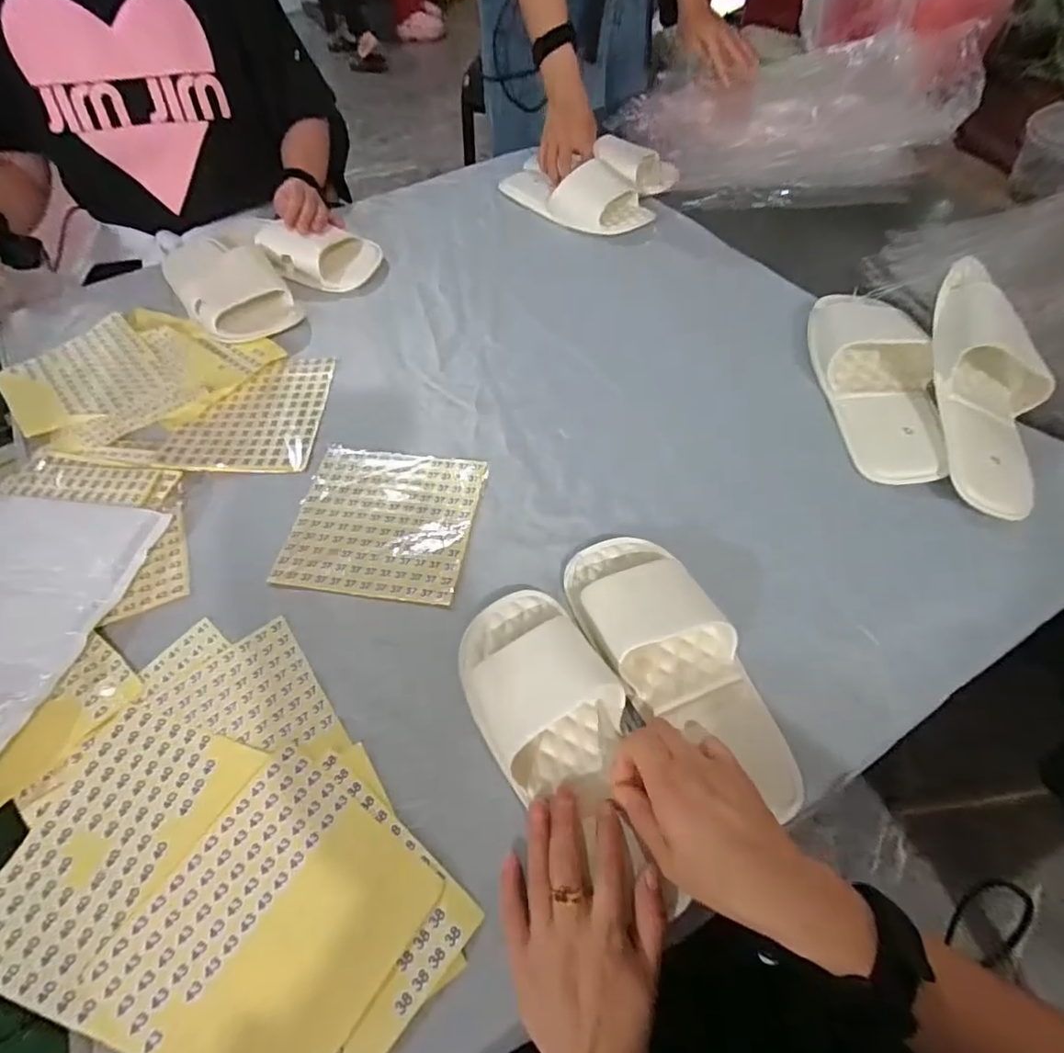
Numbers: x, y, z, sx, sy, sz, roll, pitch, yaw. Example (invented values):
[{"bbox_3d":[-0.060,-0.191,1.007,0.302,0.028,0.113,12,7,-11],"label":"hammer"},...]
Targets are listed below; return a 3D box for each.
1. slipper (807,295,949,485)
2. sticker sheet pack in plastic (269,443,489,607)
[{"bbox_3d":[0.359,-0.159,0.564,0.106,0.044,0.262,3,59,7],"label":"slipper"},{"bbox_3d":[-0.139,-0.008,0.515,0.167,0.006,0.158,6,59,8],"label":"sticker sheet pack in plastic"}]

